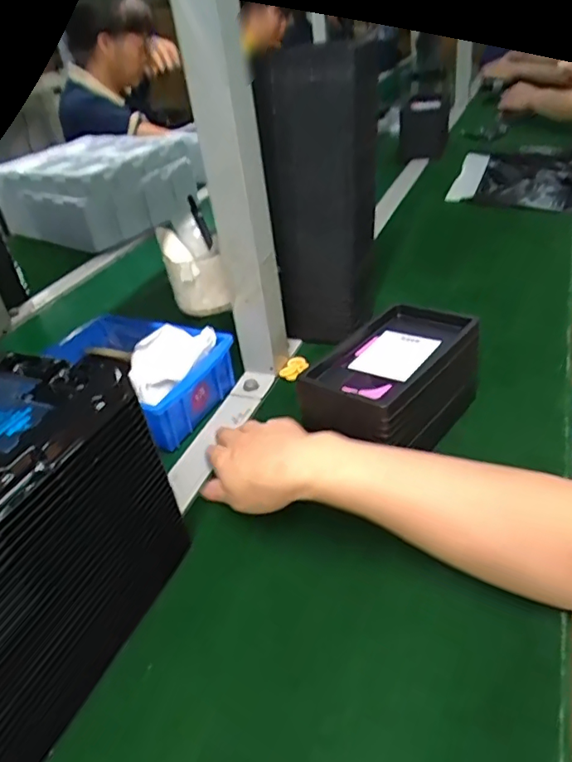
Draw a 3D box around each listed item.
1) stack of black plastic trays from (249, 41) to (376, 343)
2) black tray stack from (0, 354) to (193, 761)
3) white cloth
[{"bbox_3d":[0.038,-0.197,0.614,0.128,0.303,0.120,1,38,9],"label":"stack of black plastic trays"},{"bbox_3d":[-0.184,0.110,0.360,0.148,0.167,0.216,9,38,24],"label":"black tray stack"},{"bbox_3d":[-0.140,-0.023,0.594,0.110,0.040,0.104,17,42,32],"label":"white cloth"}]

